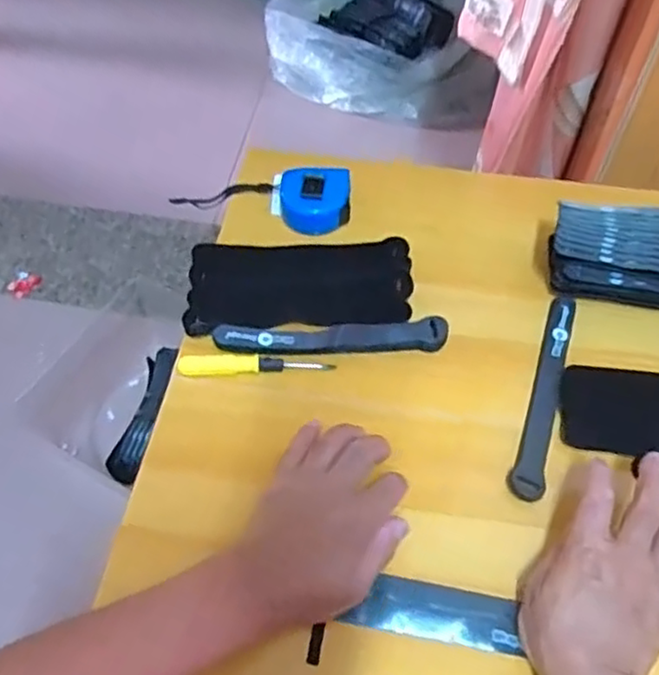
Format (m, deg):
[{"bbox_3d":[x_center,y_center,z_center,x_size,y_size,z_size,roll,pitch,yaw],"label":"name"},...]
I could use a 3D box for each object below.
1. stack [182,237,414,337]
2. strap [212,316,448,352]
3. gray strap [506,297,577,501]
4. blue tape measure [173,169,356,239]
[{"bbox_3d":[-0.027,-0.048,0.619,0.200,0.014,0.097,-5,55,-3],"label":"stack"},{"bbox_3d":[0.002,0.000,0.583,0.196,0.018,0.027,-3,55,-2],"label":"strap"},{"bbox_3d":[0.182,0.044,0.563,0.025,0.007,0.194,18,57,12],"label":"gray strap"},{"bbox_3d":[-0.070,-0.146,0.695,0.190,0.045,0.069,8,55,22],"label":"blue tape measure"}]

